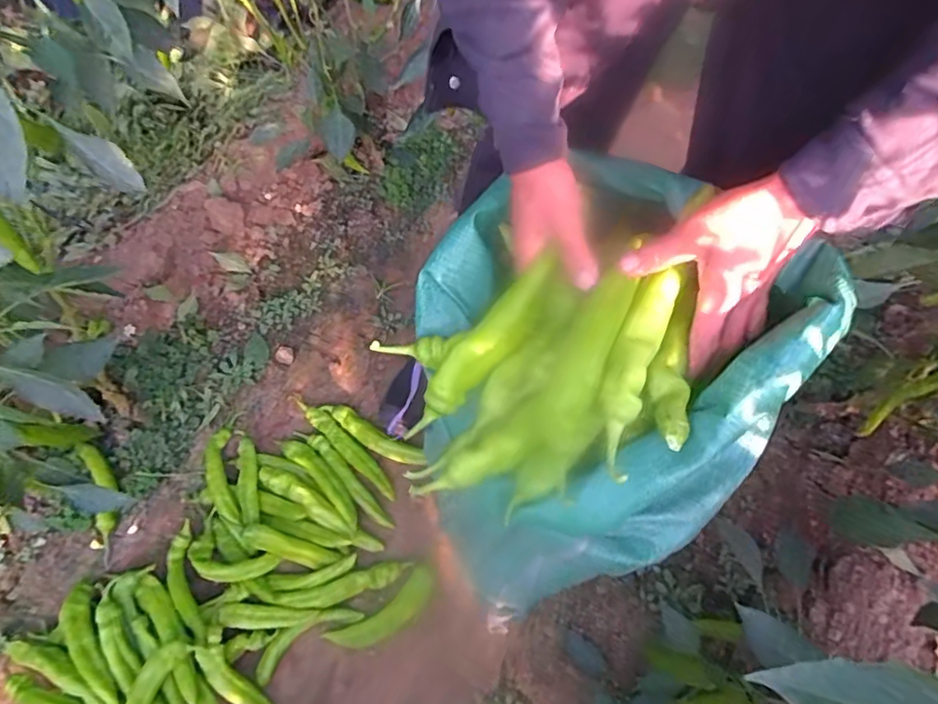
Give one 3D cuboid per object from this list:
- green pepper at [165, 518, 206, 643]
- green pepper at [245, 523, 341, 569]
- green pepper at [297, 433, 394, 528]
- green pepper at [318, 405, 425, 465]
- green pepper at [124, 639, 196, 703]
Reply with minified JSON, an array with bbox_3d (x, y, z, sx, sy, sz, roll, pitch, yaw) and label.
[{"bbox_3d":[-0.476,0.381,0.964,0.049,0.026,0.199,-22,66,-7],"label":"green pepper"},{"bbox_3d":[-0.296,0.325,0.970,0.157,0.028,0.037,25,66,-16],"label":"green pepper"},{"bbox_3d":[-0.226,0.214,1.051,0.252,0.028,0.035,41,74,20],"label":"green pepper"},{"bbox_3d":[-0.179,0.155,1.086,0.212,0.033,0.044,29,70,16],"label":"green pepper"},{"bbox_3d":[-0.473,0.508,0.860,0.059,0.037,0.162,16,67,11],"label":"green pepper"}]

